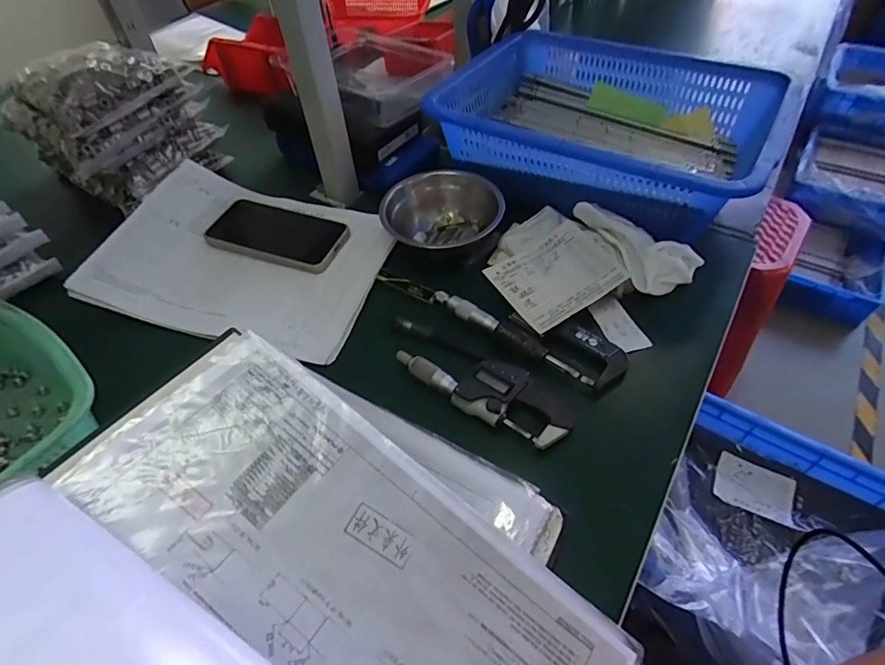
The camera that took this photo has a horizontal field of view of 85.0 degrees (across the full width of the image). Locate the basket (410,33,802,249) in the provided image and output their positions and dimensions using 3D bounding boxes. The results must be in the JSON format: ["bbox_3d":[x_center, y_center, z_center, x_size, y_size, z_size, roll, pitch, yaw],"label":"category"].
[{"bbox_3d":[0.190,-0.250,0.578,0.355,0.086,0.274,25,56,21],"label":"basket"}]

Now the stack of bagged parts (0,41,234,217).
[{"bbox_3d":[-0.400,-0.264,0.603,0.170,0.138,0.170,32,59,25],"label":"stack of bagged parts"}]

